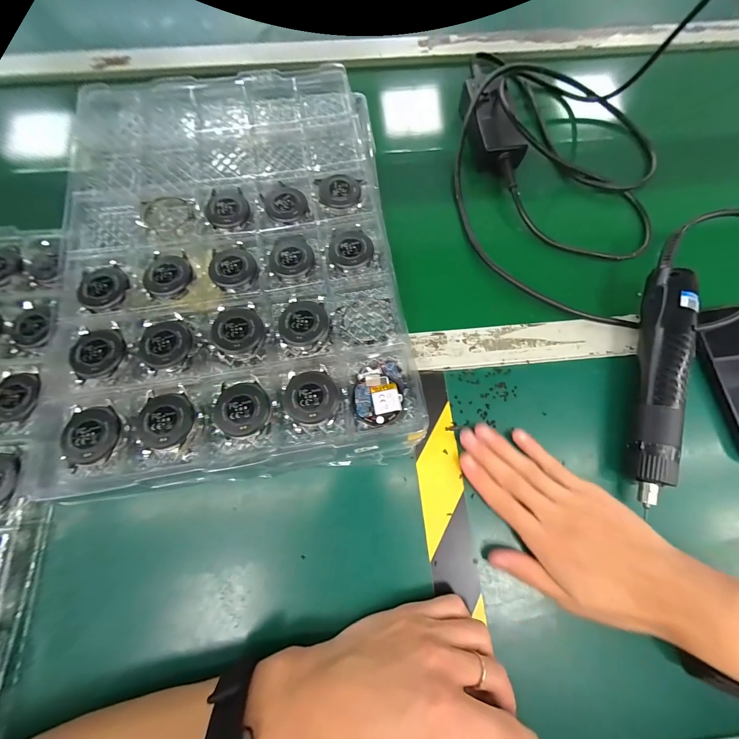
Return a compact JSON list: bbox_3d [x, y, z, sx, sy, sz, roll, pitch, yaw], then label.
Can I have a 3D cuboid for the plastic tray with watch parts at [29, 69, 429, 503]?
[{"bbox_3d":[-0.136,-0.124,0.314,0.313,0.031,0.433,-6,73,-3],"label":"plastic tray with watch parts"}]

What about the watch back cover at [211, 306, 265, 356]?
[{"bbox_3d":[-0.116,-0.036,0.278,0.042,0.010,0.045,-17,75,-6],"label":"watch back cover"}]

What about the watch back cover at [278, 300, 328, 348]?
[{"bbox_3d":[-0.058,-0.041,0.282,0.043,0.009,0.041,10,74,1],"label":"watch back cover"}]

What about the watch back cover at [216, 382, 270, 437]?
[{"bbox_3d":[-0.103,0.031,0.255,0.041,0.008,0.042,-4,74,-2],"label":"watch back cover"}]

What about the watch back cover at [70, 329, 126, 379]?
[{"bbox_3d":[-0.233,-0.016,0.268,0.042,0.009,0.043,10,74,1],"label":"watch back cover"}]

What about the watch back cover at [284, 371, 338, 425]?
[{"bbox_3d":[-0.048,0.023,0.260,0.043,0.006,0.042,5,74,0],"label":"watch back cover"}]

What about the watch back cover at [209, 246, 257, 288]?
[{"bbox_3d":[-0.131,-0.099,0.300,0.041,0.006,0.042,-17,75,-6],"label":"watch back cover"}]

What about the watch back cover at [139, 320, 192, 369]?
[{"bbox_3d":[-0.177,-0.022,0.273,0.046,0.007,0.041,32,76,7],"label":"watch back cover"}]

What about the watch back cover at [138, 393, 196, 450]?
[{"bbox_3d":[-0.164,0.039,0.251,0.044,0.006,0.043,7,74,1],"label":"watch back cover"}]

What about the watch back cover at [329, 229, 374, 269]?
[{"bbox_3d":[-0.018,-0.118,0.308,0.041,0.011,0.043,-9,75,-4],"label":"watch back cover"}]

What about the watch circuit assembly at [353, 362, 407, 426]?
[{"bbox_3d":[0.009,0.017,0.264,0.040,0.005,0.056,12,74,2],"label":"watch circuit assembly"}]

